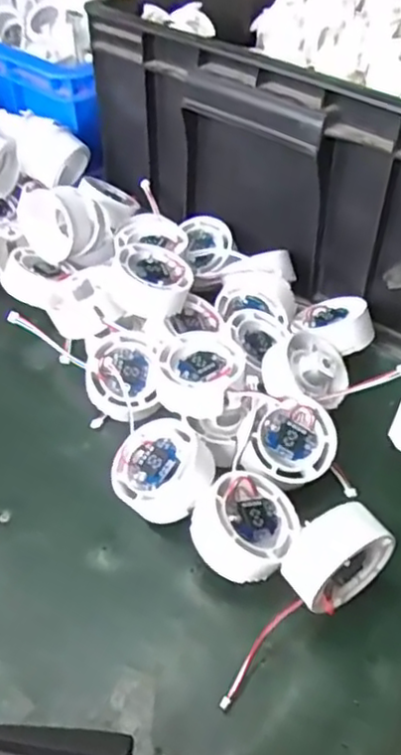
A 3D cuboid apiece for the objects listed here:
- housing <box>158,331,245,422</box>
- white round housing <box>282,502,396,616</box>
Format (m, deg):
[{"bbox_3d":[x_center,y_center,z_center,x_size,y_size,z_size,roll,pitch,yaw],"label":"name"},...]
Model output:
[{"bbox_3d":[-0.001,-0.002,0.414,0.051,0.025,0.049,0,44,0],"label":"housing"},{"bbox_3d":[0.068,0.092,0.339,0.053,0.052,0.029,-29,51,-26],"label":"white round housing"}]

